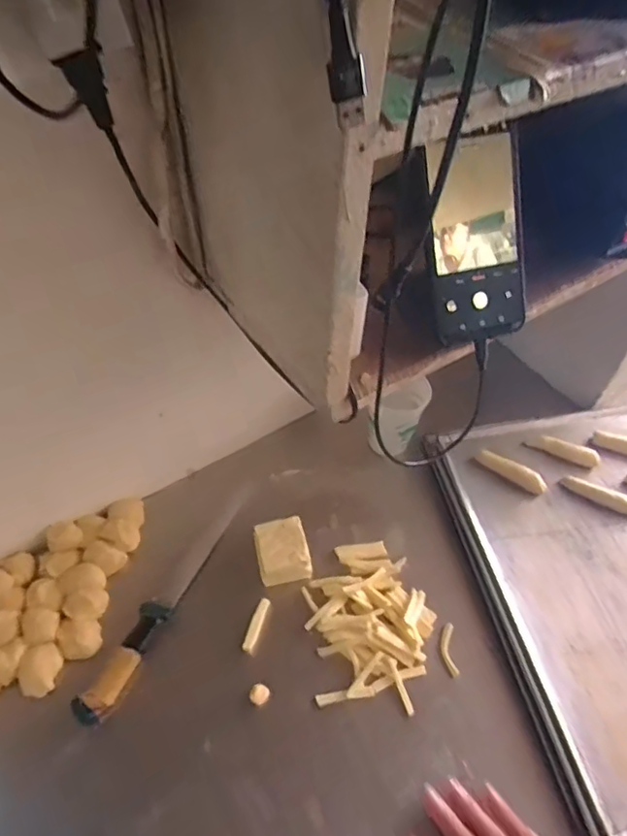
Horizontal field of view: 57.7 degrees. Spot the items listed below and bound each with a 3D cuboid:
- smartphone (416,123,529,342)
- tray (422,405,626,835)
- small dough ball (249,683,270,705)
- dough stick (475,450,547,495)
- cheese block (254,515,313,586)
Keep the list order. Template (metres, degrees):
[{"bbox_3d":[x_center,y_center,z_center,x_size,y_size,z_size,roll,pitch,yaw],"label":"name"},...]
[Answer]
[{"bbox_3d":[0.123,-0.134,0.429,0.078,0.147,0.006,-14,16,-9],"label":"smartphone"},{"bbox_3d":[0.366,0.183,0.657,0.341,0.035,0.453,-9,56,-10],"label":"tray"},{"bbox_3d":[-0.055,0.281,0.579,0.020,0.007,0.019,2,55,-2],"label":"small dough ball"},{"bbox_3d":[0.250,0.066,0.720,0.090,0.017,0.022,29,58,16],"label":"dough stick"},{"bbox_3d":[-0.034,0.157,0.655,0.061,0.045,0.070,-10,55,-8],"label":"cheese block"}]

